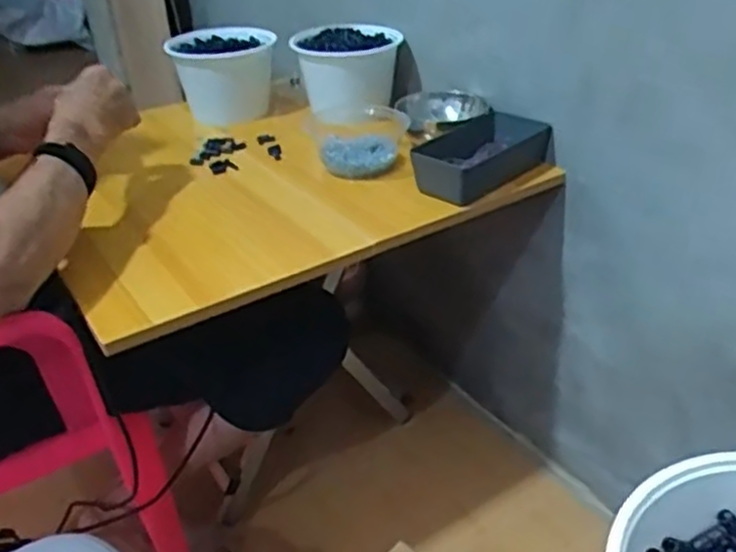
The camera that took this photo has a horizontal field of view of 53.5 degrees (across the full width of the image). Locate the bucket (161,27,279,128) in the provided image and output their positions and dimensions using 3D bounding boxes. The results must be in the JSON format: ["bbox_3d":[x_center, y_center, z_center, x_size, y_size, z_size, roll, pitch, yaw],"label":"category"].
[{"bbox_3d":[-0.223,-0.315,1.148,0.151,0.119,0.149,-2,32,2],"label":"bucket"}]

